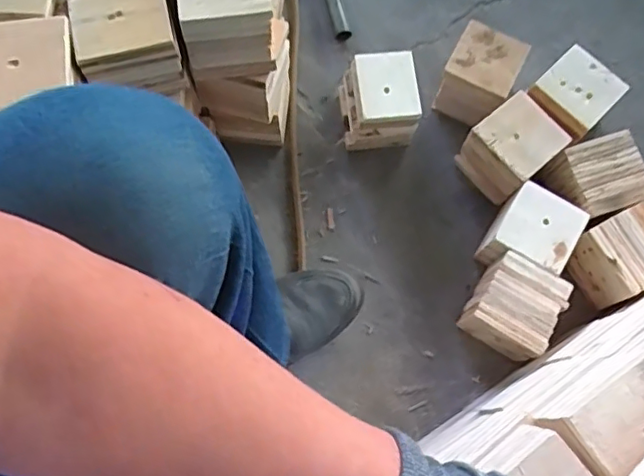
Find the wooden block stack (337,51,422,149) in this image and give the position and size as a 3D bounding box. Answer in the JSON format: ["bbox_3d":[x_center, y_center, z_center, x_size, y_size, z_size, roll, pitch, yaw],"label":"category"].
[{"bbox_3d":[0.076,-0.185,0.808,0.094,0.106,0.102,-5,73,-2],"label":"wooden block stack"}]

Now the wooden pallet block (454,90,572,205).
[{"bbox_3d":[0.251,-0.118,0.779,0.098,0.079,0.094,-39,78,-11],"label":"wooden pallet block"}]

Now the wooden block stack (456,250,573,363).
[{"bbox_3d":[0.232,0.087,0.727,0.093,0.085,0.098,29,75,8],"label":"wooden block stack"}]

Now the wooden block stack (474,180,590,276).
[{"bbox_3d":[0.262,-0.001,0.751,0.094,0.085,0.102,32,76,9],"label":"wooden block stack"}]

